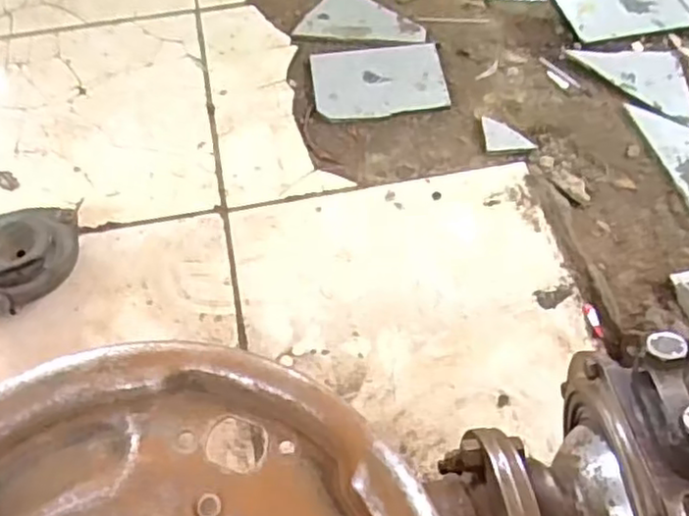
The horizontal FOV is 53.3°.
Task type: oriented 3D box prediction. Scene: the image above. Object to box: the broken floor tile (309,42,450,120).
[{"bbox_3d":[0.050,-0.260,0.997,0.187,0.012,0.131,-6,58,-3],"label":"broken floor tile"}]

